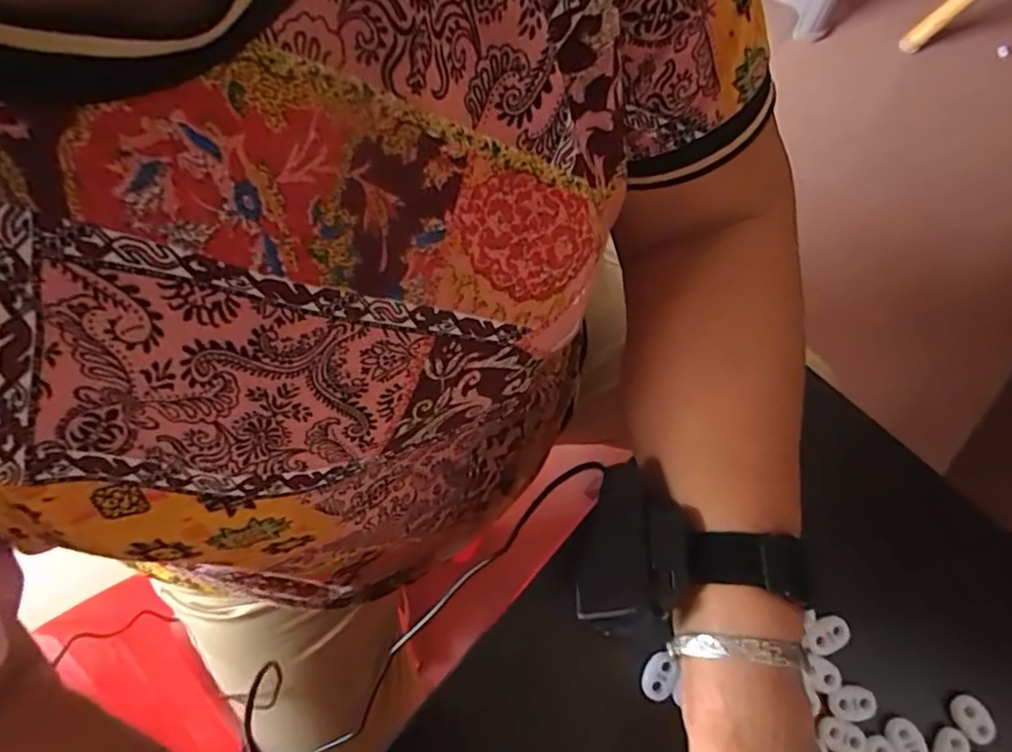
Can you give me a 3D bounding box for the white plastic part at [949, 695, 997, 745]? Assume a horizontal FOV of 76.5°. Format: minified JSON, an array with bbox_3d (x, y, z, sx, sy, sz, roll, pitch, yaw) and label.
[{"bbox_3d":[0.227,0.168,0.313,0.013,0.009,0.021,-20,79,-5],"label":"white plastic part"}]

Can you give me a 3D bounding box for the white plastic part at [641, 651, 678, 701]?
[{"bbox_3d":[0.075,0.147,0.314,0.014,0.006,0.021,31,80,6],"label":"white plastic part"}]

